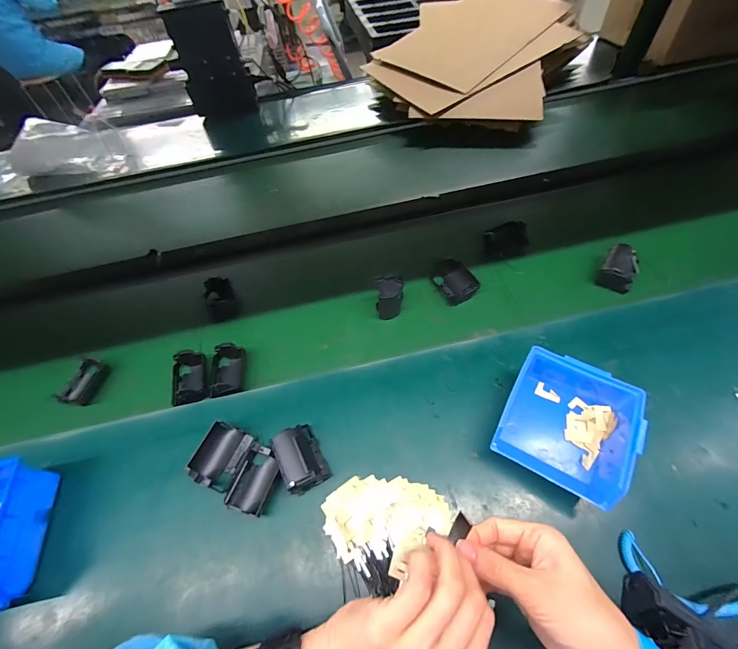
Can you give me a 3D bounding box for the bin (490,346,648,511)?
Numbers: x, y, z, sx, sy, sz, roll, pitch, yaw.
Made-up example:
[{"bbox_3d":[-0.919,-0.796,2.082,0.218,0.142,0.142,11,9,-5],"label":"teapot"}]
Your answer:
[{"bbox_3d":[0.225,0.109,0.390,0.122,0.065,0.144,23,60,20],"label":"bin"}]

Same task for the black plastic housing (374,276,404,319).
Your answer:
[{"bbox_3d":[0.032,-0.037,0.521,0.041,0.072,0.034,-3,55,4],"label":"black plastic housing"}]

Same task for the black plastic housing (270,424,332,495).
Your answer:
[{"bbox_3d":[-0.081,0.156,0.404,0.045,0.042,0.068,-26,57,-13],"label":"black plastic housing"}]

